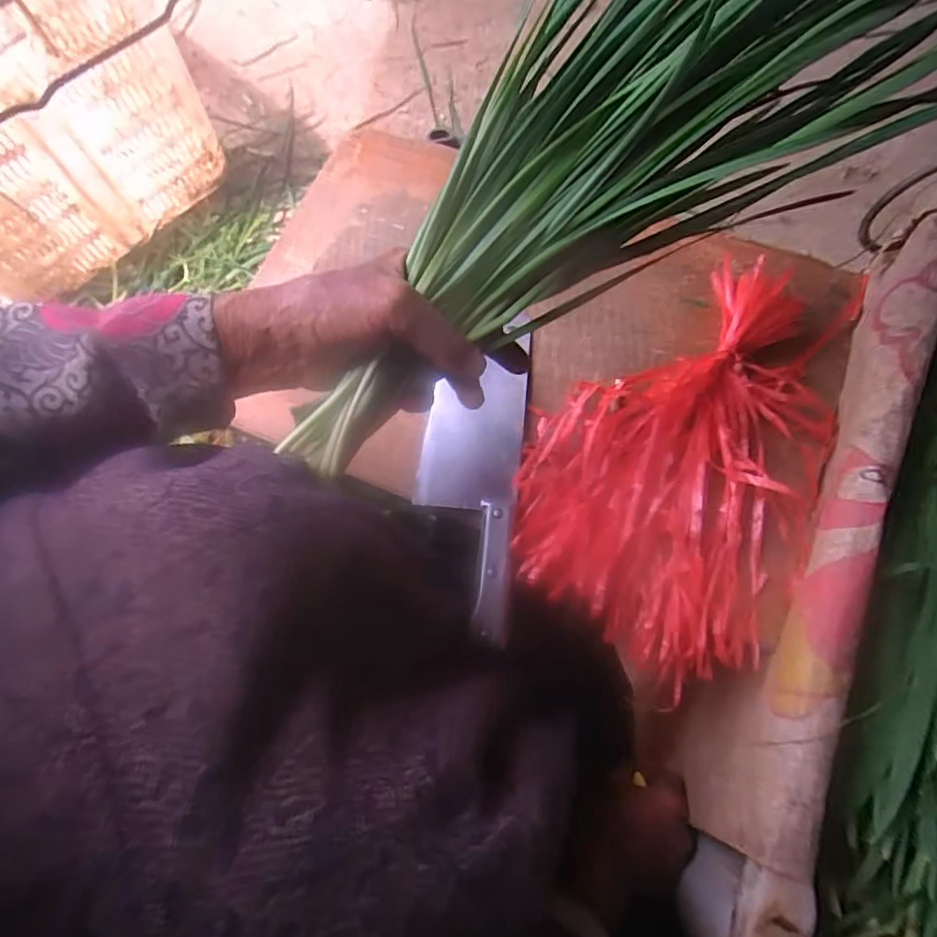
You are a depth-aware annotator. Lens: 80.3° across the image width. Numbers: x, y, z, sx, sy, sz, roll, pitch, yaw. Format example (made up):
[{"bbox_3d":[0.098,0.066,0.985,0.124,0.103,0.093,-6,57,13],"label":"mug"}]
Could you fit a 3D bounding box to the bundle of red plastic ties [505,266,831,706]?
[{"bbox_3d":[0.168,-0.020,0.428,0.207,0.030,0.326,27,73,12],"label":"bundle of red plastic ties"}]

